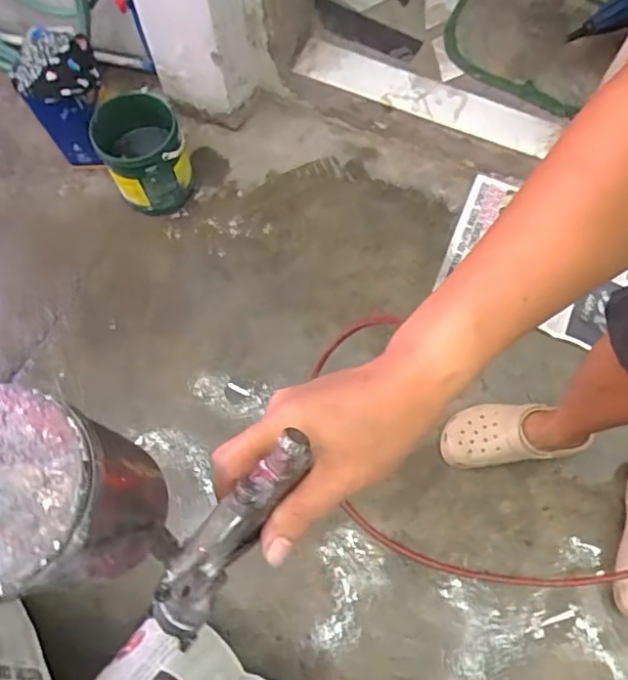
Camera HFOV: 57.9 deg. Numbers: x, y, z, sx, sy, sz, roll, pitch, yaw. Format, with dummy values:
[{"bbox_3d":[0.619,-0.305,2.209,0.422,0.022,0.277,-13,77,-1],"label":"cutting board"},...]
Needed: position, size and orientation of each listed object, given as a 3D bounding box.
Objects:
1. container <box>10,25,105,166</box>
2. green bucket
[{"bbox_3d":[-0.519,-0.520,1.230,0.156,0.235,0.175,9,71,2],"label":"container"},{"bbox_3d":[-0.353,-0.386,1.202,0.164,0.208,0.168,0,71,-1],"label":"green bucket"}]

